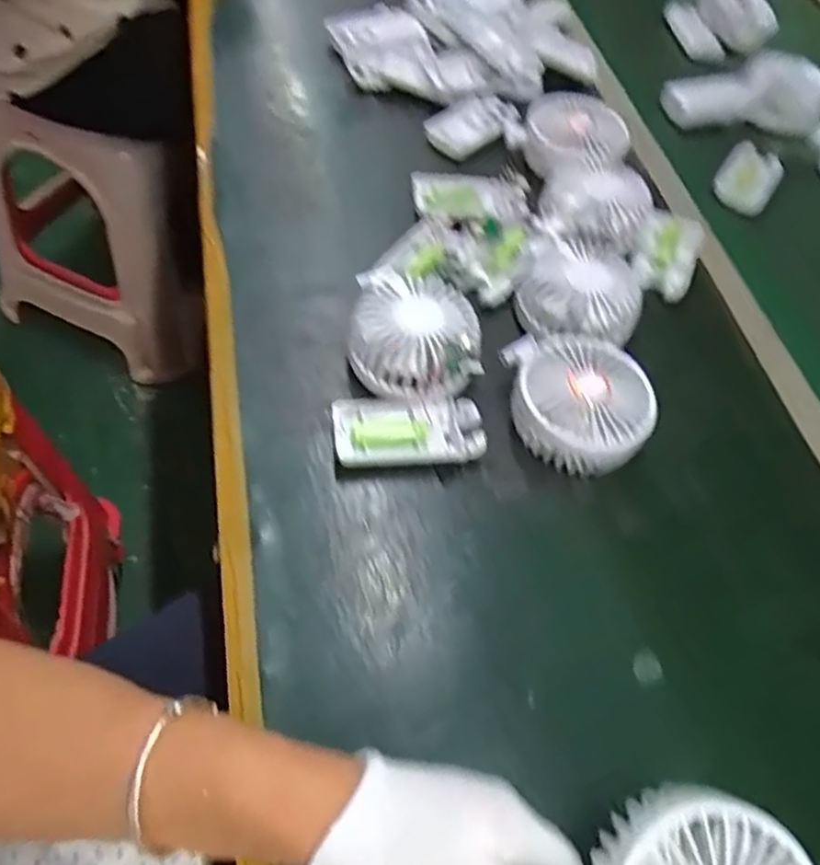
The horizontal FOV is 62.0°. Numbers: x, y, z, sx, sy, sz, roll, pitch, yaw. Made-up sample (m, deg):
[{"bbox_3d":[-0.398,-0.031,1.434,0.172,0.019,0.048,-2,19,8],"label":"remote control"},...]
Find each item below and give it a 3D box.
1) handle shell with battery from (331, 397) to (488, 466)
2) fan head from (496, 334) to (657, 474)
[{"bbox_3d":[-0.001,0.000,0.447,0.095,0.016,0.049,0,57,-11],"label":"handle shell with battery"},{"bbox_3d":[0.110,-0.021,0.457,0.086,0.045,0.102,-1,57,-12],"label":"fan head"}]

